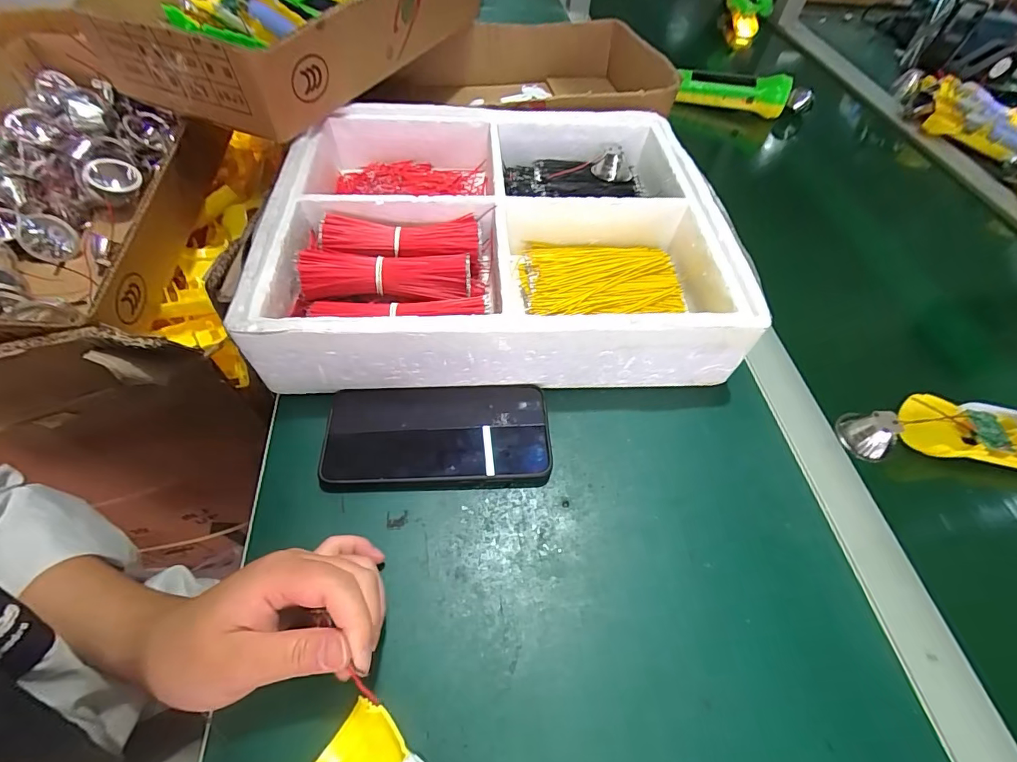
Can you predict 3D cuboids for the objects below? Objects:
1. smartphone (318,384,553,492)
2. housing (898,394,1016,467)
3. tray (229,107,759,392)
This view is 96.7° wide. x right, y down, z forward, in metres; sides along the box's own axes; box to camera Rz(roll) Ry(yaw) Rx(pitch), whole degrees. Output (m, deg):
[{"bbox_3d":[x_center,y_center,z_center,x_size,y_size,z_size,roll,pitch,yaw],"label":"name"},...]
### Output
[{"bbox_3d":[-0.052,0.040,0.342,0.163,0.015,0.082,-1,55,-4],"label":"smartphone"},{"bbox_3d":[0.396,0.045,0.358,0.164,0.019,0.052,8,55,2],"label":"housing"},{"bbox_3d":[-0.011,-0.142,0.432,0.381,0.080,0.314,-1,55,-4],"label":"tray"}]

